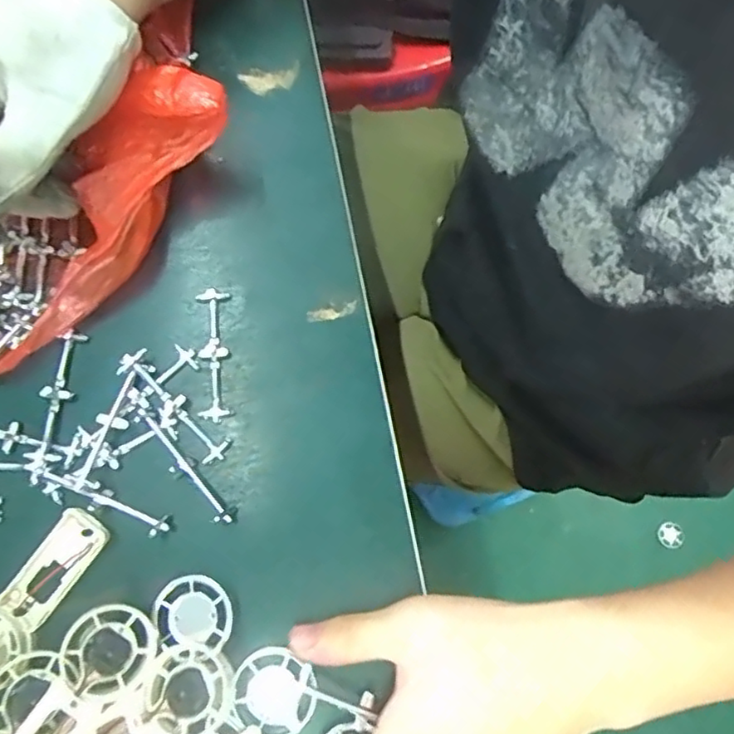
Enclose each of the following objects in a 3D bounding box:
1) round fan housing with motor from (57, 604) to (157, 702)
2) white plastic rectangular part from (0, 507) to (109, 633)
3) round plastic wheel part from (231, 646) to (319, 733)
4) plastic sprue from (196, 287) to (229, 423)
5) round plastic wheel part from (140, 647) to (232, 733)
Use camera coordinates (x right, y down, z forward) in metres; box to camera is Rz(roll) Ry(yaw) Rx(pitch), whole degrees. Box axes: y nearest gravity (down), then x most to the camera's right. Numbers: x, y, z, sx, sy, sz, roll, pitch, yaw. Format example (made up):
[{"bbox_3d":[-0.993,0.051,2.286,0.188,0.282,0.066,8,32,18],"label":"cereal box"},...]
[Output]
[{"bbox_3d":[-0.117,0.129,0.284,0.039,0.012,0.039,9,71,-28],"label":"round fan housing with motor"},{"bbox_3d":[-0.151,0.095,0.301,0.028,0.011,0.056,35,80,7],"label":"white plastic rectangular part"},{"bbox_3d":[-0.042,0.150,0.289,0.038,0.009,0.037,-1,77,3],"label":"round plastic wheel part"},{"bbox_3d":[-0.082,-0.007,0.333,0.015,0.004,0.071,-2,78,-1],"label":"plastic sprue"},{"bbox_3d":[-0.081,0.147,0.283,0.038,0.017,0.037,0,78,-1],"label":"round plastic wheel part"}]

